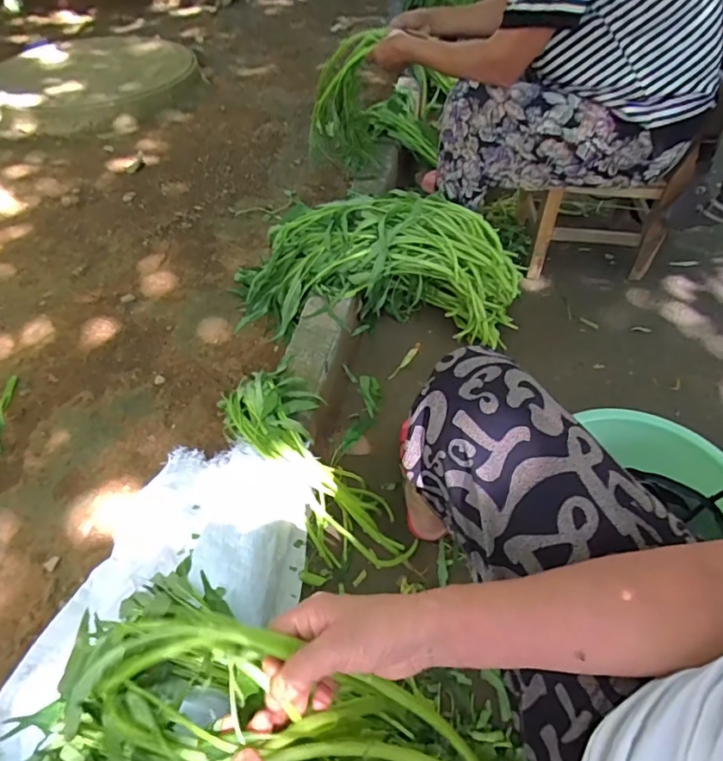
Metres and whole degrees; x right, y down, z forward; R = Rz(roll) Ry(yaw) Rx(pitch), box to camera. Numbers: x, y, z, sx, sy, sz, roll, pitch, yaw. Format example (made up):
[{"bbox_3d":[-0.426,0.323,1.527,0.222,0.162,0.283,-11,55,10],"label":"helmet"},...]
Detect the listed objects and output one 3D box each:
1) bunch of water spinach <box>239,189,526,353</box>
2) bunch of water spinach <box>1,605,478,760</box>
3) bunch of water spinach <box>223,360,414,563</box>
[{"bbox_3d":[0.030,-0.244,1.129,0.655,0.239,0.248,2,47,1],"label":"bunch of water spinach"},{"bbox_3d":[-0.055,0.280,0.371,0.353,0.129,0.156,10,48,-2],"label":"bunch of water spinach"},{"bbox_3d":[-0.071,0.149,0.852,0.164,0.103,0.403,-35,84,-28],"label":"bunch of water spinach"}]

